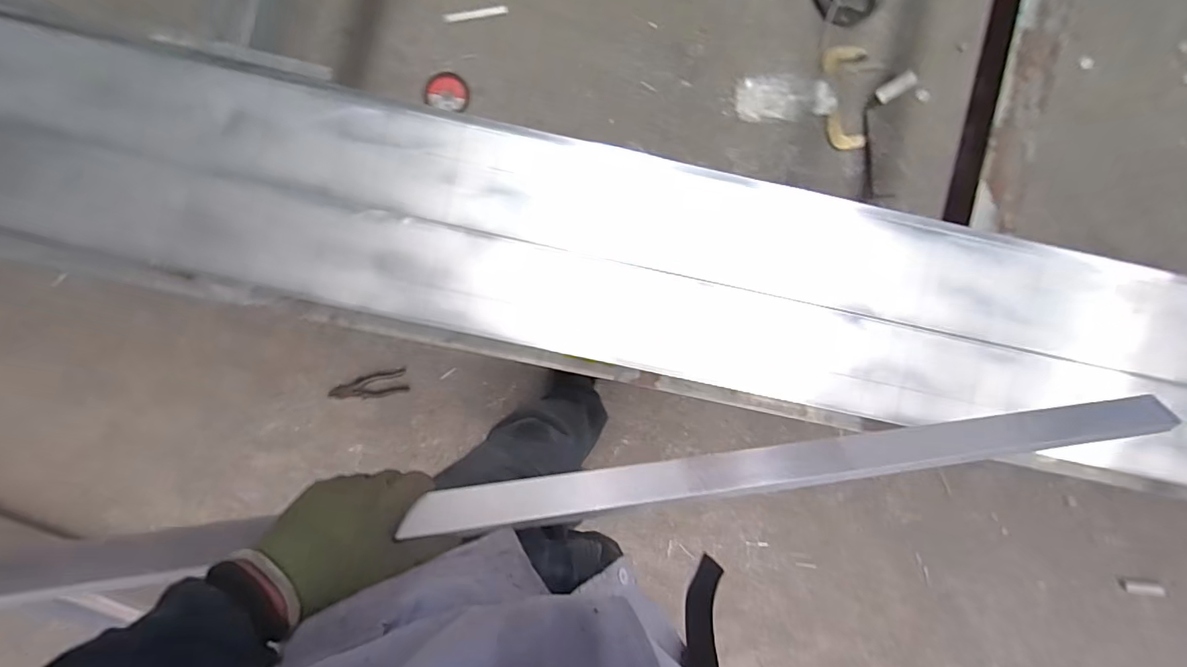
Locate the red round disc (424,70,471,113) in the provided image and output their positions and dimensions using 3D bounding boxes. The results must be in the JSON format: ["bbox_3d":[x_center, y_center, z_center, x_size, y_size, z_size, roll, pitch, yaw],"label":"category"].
[{"bbox_3d":[-0.346,-0.581,1.235,0.103,0.012,0.087,12,92,-1],"label":"red round disc"}]

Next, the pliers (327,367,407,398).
[{"bbox_3d":[-0.546,0.130,1.258,0.182,0.020,0.058,-12,92,0],"label":"pliers"}]

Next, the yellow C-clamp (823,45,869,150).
[{"bbox_3d":[0.615,-0.575,1.251,0.088,0.041,0.245,-4,92,-1],"label":"yellow C-clamp"}]

